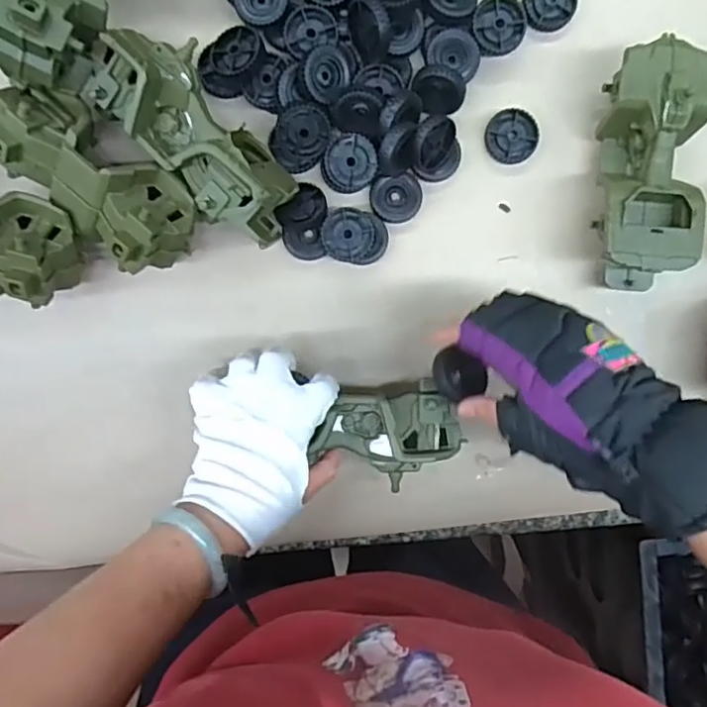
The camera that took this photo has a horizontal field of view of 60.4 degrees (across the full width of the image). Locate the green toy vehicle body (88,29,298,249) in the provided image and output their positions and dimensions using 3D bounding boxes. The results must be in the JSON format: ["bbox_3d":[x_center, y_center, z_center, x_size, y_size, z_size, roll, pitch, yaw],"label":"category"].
[{"bbox_3d":[-0.120,-0.164,0.468,0.079,0.062,0.183,-42,95,1],"label":"green toy vehicle body"}]

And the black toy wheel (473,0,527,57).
[{"bbox_3d":[0.121,-0.272,0.504,0.044,0.016,0.051,27,93,-3],"label":"black toy wheel"}]

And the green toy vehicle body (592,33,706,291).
[{"bbox_3d":[0.238,-0.147,0.491,0.076,0.072,0.184,5,94,-1],"label":"green toy vehicle body"}]

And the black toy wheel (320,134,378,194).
[{"bbox_3d":[-0.004,-0.158,0.507,0.044,0.025,0.043,0,94,-1],"label":"black toy wheel"}]

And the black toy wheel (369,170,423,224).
[{"bbox_3d":[0.036,-0.132,0.520,0.043,0.013,0.040,0,94,-1],"label":"black toy wheel"}]

